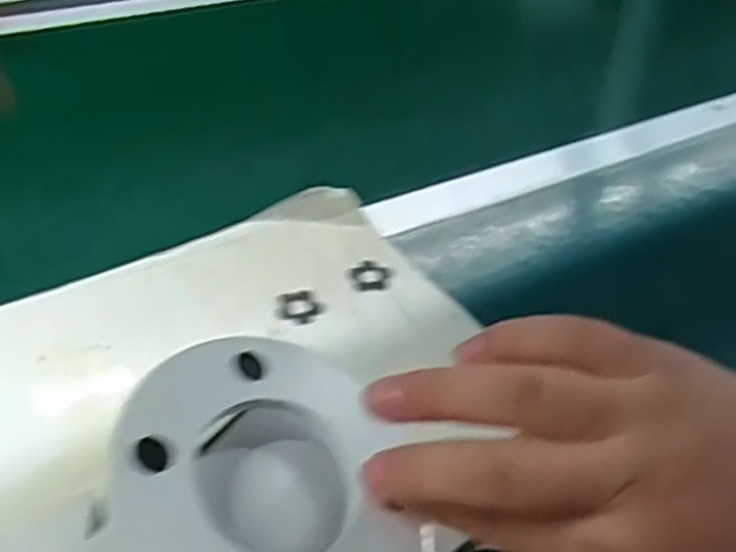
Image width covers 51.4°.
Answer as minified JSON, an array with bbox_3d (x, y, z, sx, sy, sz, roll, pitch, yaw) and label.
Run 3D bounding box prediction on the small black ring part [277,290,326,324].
[{"bbox_3d":[-0.040,0.018,0.460,0.028,0.004,0.026,4,40,-3],"label":"small black ring part"}]

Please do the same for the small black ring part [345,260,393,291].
[{"bbox_3d":[0.000,0.000,0.482,0.027,0.004,0.025,16,41,11],"label":"small black ring part"}]

